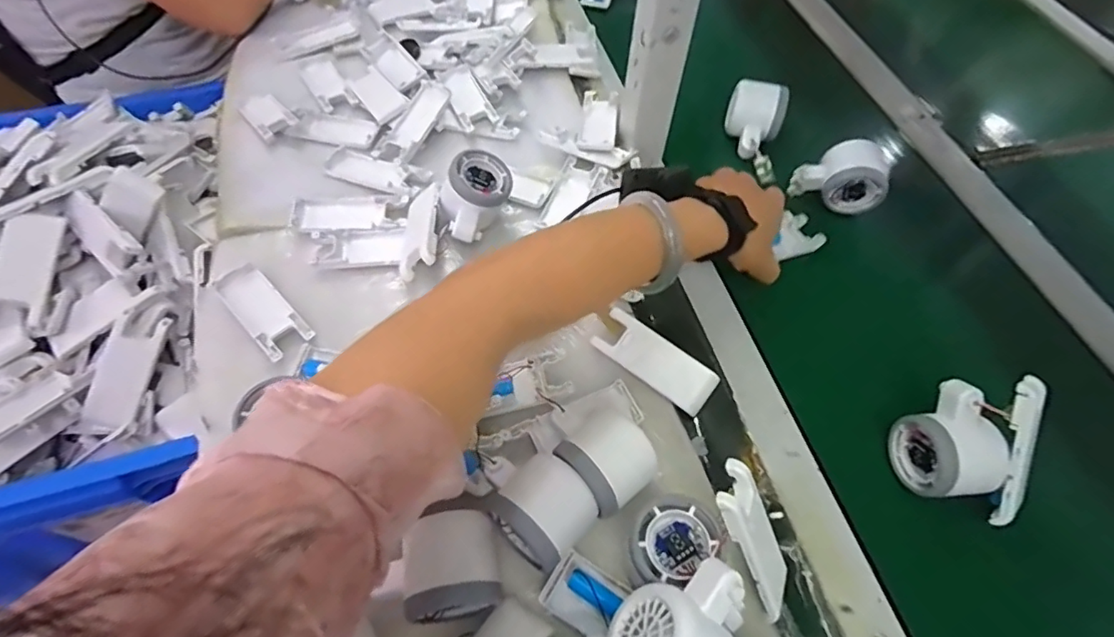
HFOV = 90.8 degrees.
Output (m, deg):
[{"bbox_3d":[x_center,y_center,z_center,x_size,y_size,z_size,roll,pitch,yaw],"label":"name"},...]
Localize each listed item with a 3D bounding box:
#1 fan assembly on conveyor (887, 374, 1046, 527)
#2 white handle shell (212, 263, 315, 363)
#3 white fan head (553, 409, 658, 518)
[{"bbox_3d":[0.300,0.093,0.398,0.073,0.074,0.084,10,59,4],"label":"fan assembly on conveyor"},{"bbox_3d":[-0.250,-0.006,0.467,0.100,0.009,0.039,41,65,21],"label":"white handle shell"},{"bbox_3d":[0.036,0.103,0.388,0.053,0.051,0.056,-32,64,-19],"label":"white fan head"}]

